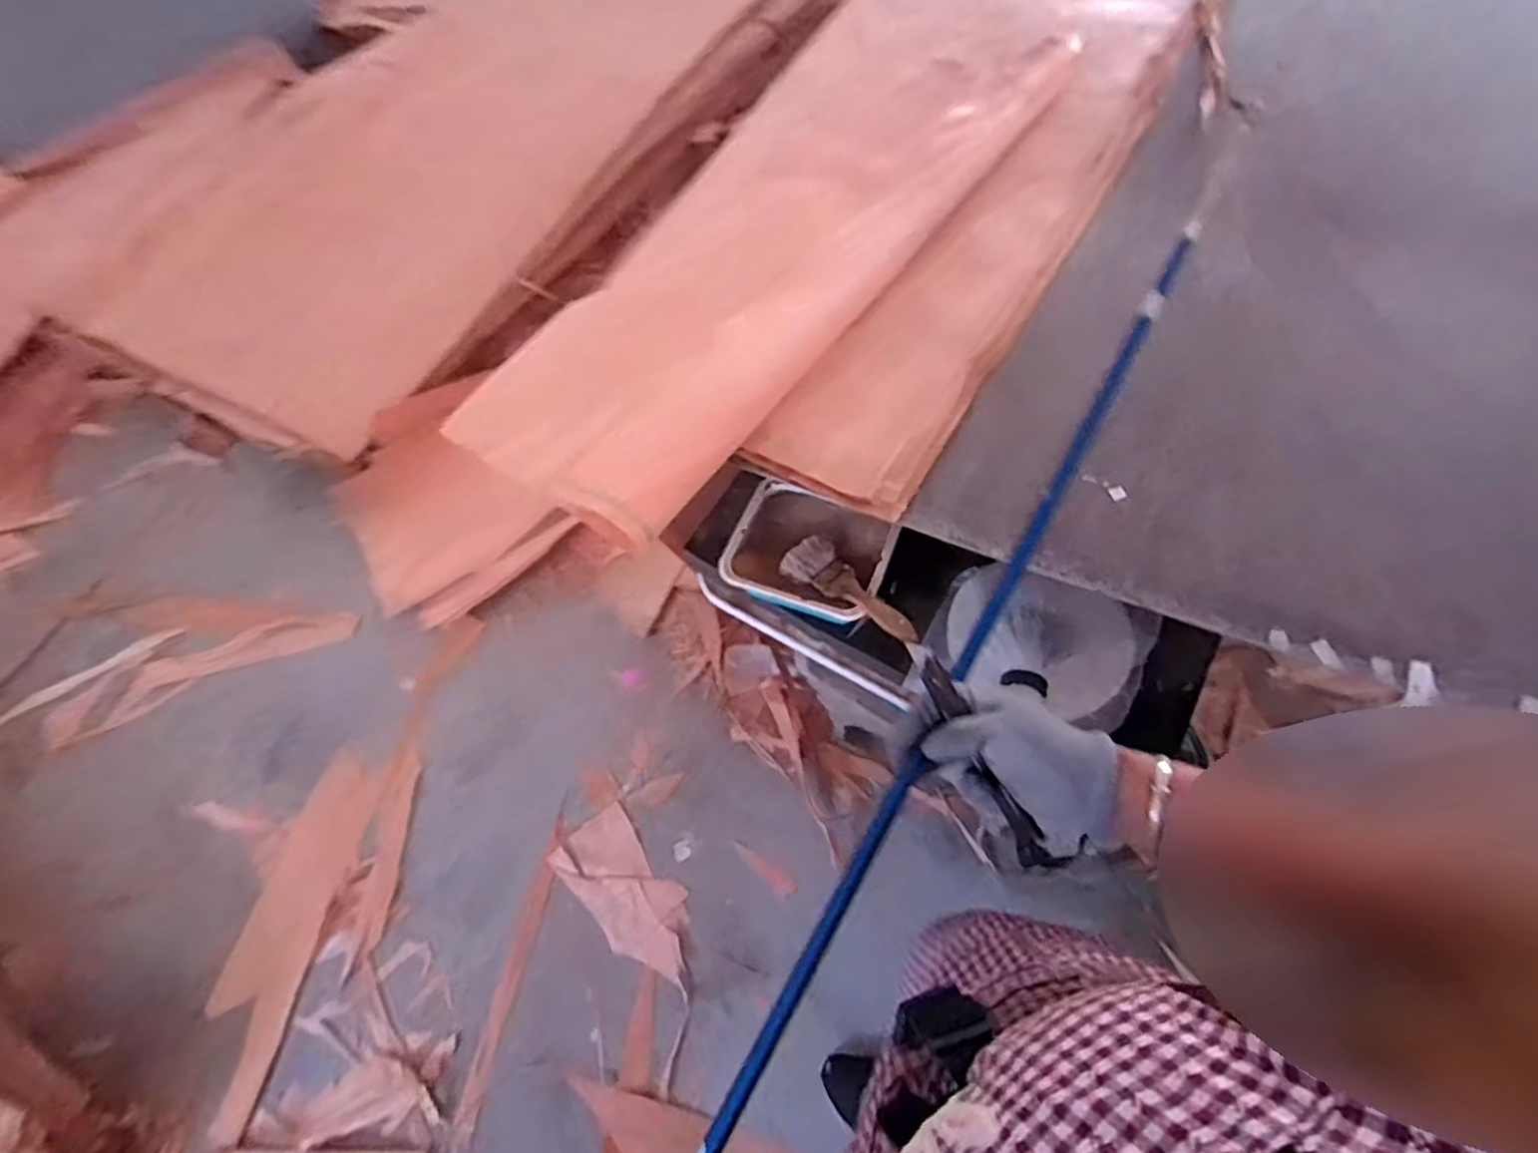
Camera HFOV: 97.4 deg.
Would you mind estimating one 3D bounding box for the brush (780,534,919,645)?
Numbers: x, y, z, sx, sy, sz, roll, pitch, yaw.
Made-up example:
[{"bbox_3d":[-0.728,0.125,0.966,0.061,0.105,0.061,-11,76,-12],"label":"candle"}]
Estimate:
[{"bbox_3d":[0.089,0.017,0.742,0.062,0.014,0.187,-40,53,-14],"label":"brush"}]

